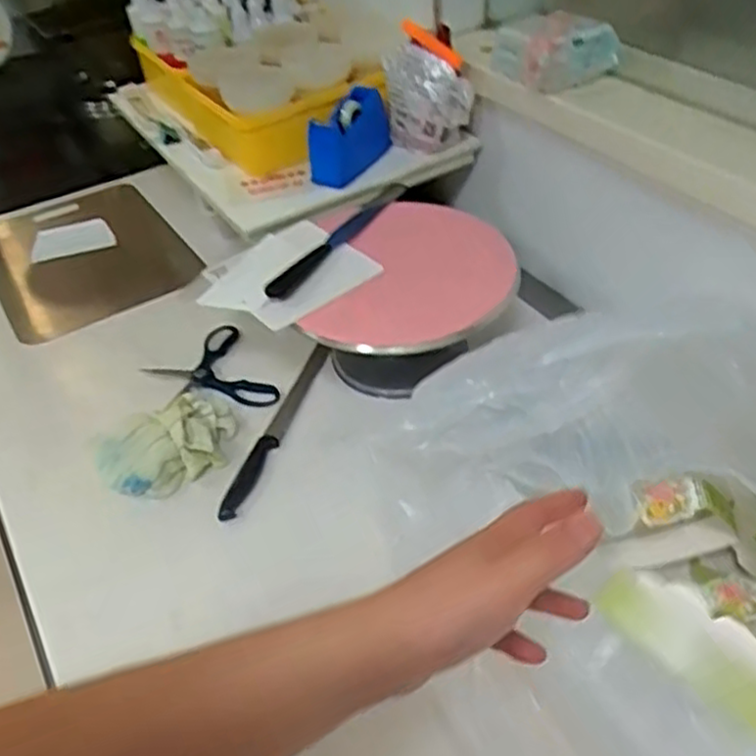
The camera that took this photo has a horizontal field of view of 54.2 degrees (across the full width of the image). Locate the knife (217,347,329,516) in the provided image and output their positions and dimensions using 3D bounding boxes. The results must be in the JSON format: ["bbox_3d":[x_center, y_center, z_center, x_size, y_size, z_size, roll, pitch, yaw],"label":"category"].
[{"bbox_3d":[-0.122,0.060,0.905,0.024,0.019,0.291,11,45,17],"label":"knife"}]

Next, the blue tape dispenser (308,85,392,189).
[{"bbox_3d":[-0.038,-0.328,1.030,0.045,0.106,0.134,32,54,33],"label":"blue tape dispenser"}]

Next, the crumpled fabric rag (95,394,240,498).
[{"bbox_3d":[-0.244,0.075,0.868,0.126,0.041,0.163,29,53,31],"label":"crumpled fabric rag"}]

